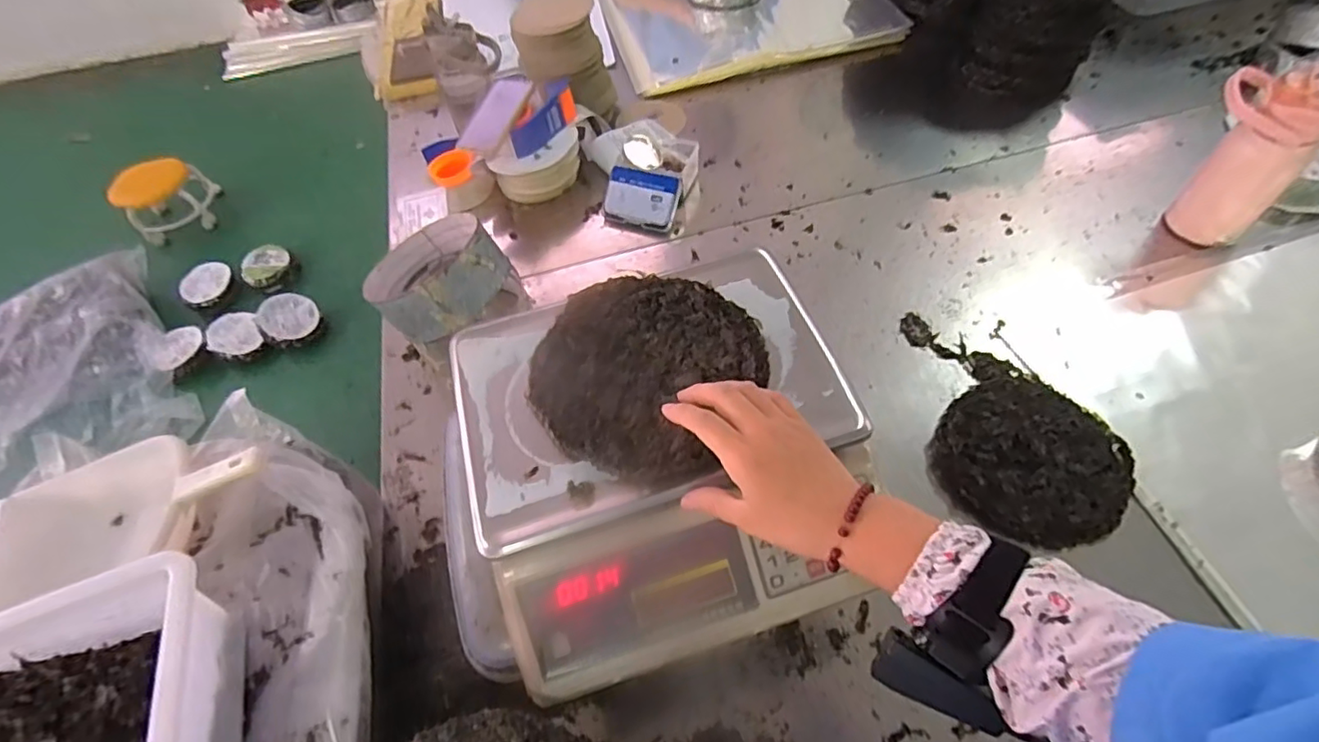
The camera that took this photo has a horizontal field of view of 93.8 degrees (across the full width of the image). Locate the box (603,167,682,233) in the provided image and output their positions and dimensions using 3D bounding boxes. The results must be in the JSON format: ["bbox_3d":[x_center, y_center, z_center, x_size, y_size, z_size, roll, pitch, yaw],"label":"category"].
[{"bbox_3d":[-0.031,-0.293,1.051,0.126,0.023,0.098,15,96,18],"label":"box"}]

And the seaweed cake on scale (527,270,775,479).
[{"bbox_3d":[-0.015,-0.007,0.532,0.188,0.020,0.193,-2,56,4],"label":"seaweed cake on scale"}]

